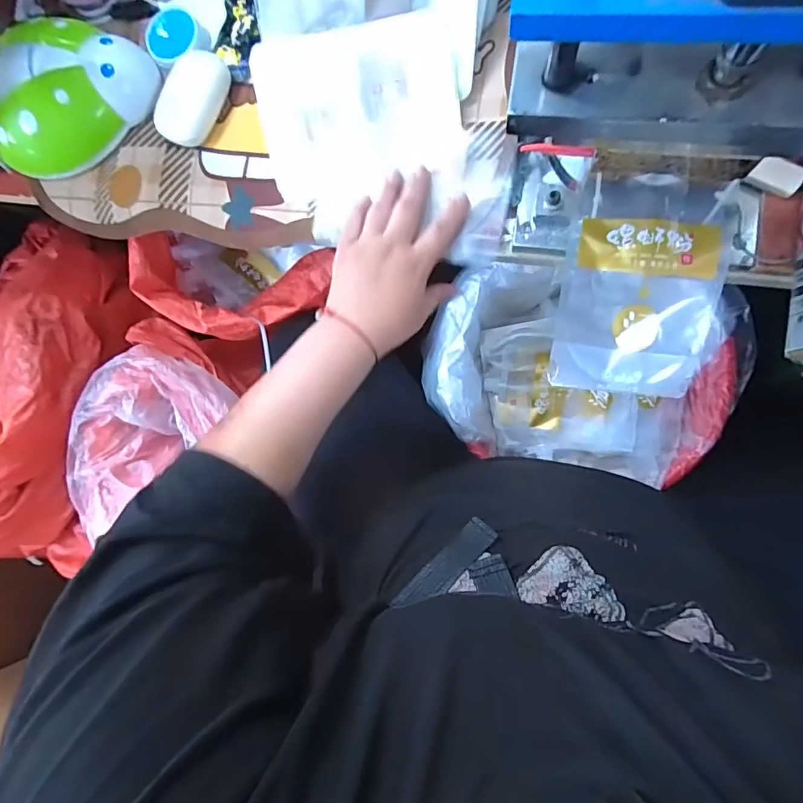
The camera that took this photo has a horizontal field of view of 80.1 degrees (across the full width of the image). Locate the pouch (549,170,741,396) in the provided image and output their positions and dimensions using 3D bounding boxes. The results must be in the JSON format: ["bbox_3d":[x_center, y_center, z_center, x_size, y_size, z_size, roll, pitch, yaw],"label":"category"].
[{"bbox_3d":[0.185,-0.090,0.371,0.118,0.038,0.162,6,85,8],"label":"pouch"}]

